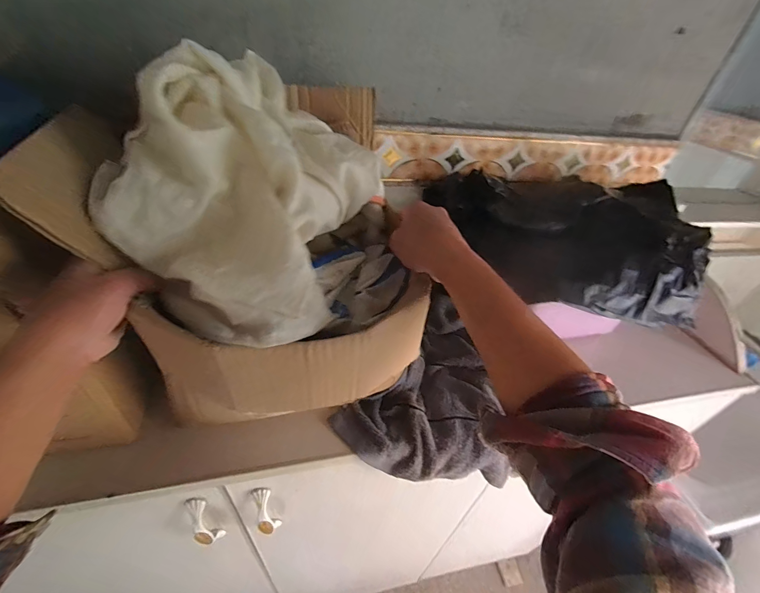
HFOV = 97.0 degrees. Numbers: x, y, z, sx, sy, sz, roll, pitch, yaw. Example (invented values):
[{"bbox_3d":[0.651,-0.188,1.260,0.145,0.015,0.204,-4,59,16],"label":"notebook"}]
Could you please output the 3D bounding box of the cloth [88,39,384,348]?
[{"bbox_3d":[-0.109,-0.103,0.299,0.179,0.157,0.221,15,39,10],"label":"cloth"}]

